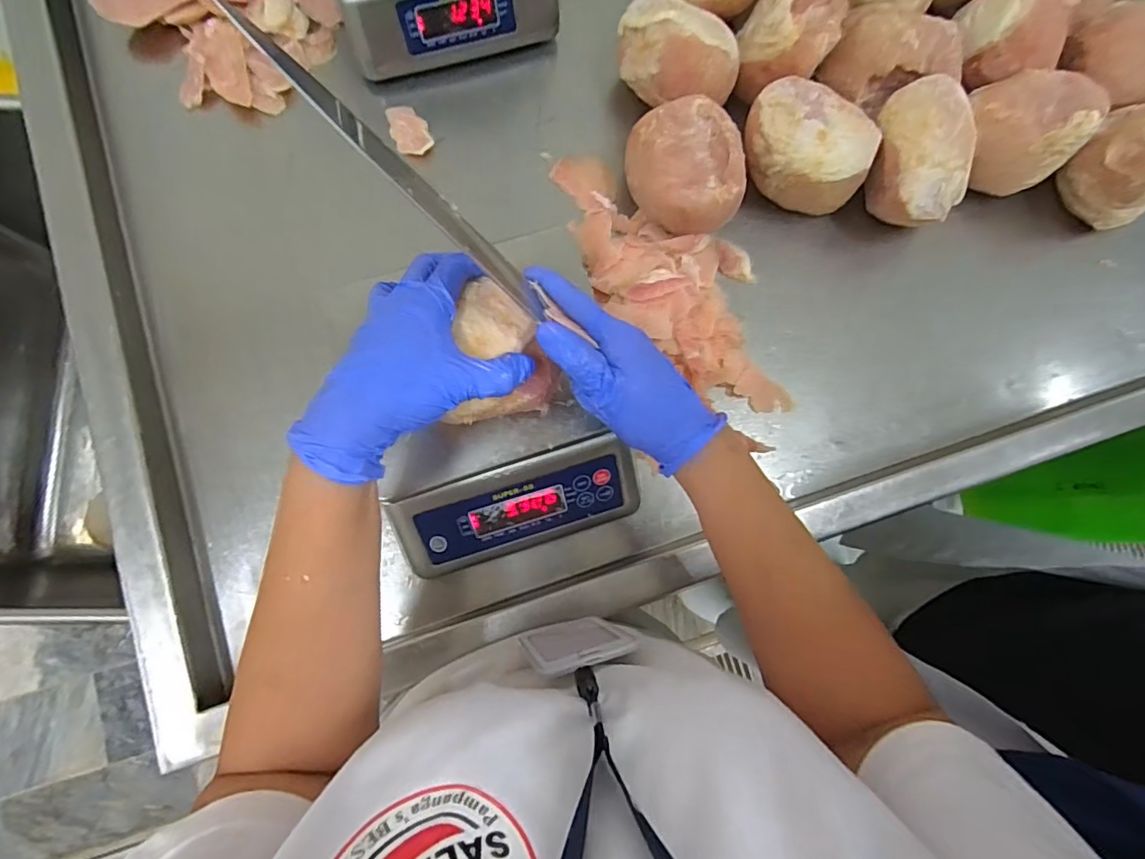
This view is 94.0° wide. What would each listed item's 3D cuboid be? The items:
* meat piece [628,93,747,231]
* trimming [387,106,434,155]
[{"bbox_3d":[0.120,-0.268,0.569,0.112,0.084,0.132,-12,82,-6],"label":"meat piece"},{"bbox_3d":[-0.183,-0.335,0.599,0.039,0.011,0.065,-23,84,-7],"label":"trimming"}]

